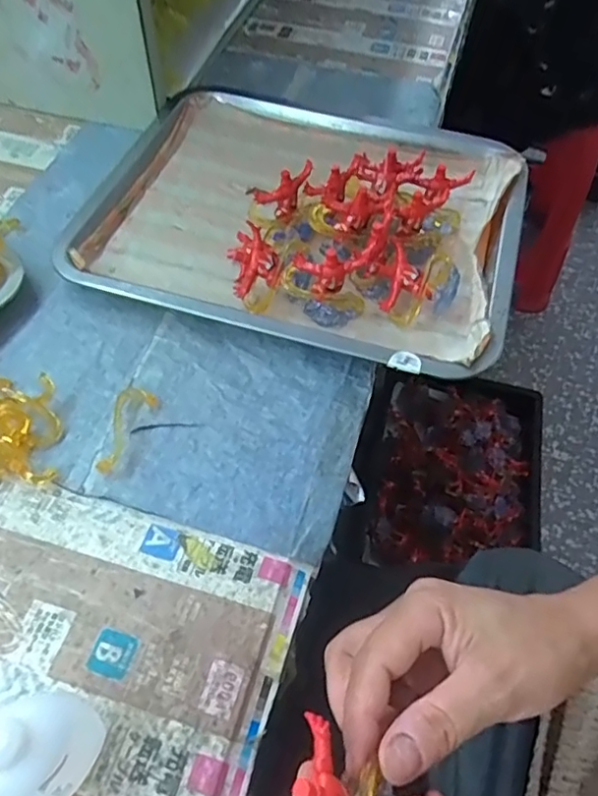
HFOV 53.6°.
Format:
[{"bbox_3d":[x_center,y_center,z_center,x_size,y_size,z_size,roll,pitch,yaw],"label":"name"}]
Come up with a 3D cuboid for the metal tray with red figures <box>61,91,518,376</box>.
[{"bbox_3d":[0.007,-0.148,0.454,0.315,0.048,0.262,16,55,7],"label":"metal tray with red figures"}]

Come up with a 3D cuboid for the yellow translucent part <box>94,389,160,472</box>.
[{"bbox_3d":[-0.107,0.017,0.353,0.024,0.006,0.057,23,56,12],"label":"yellow translucent part"}]

